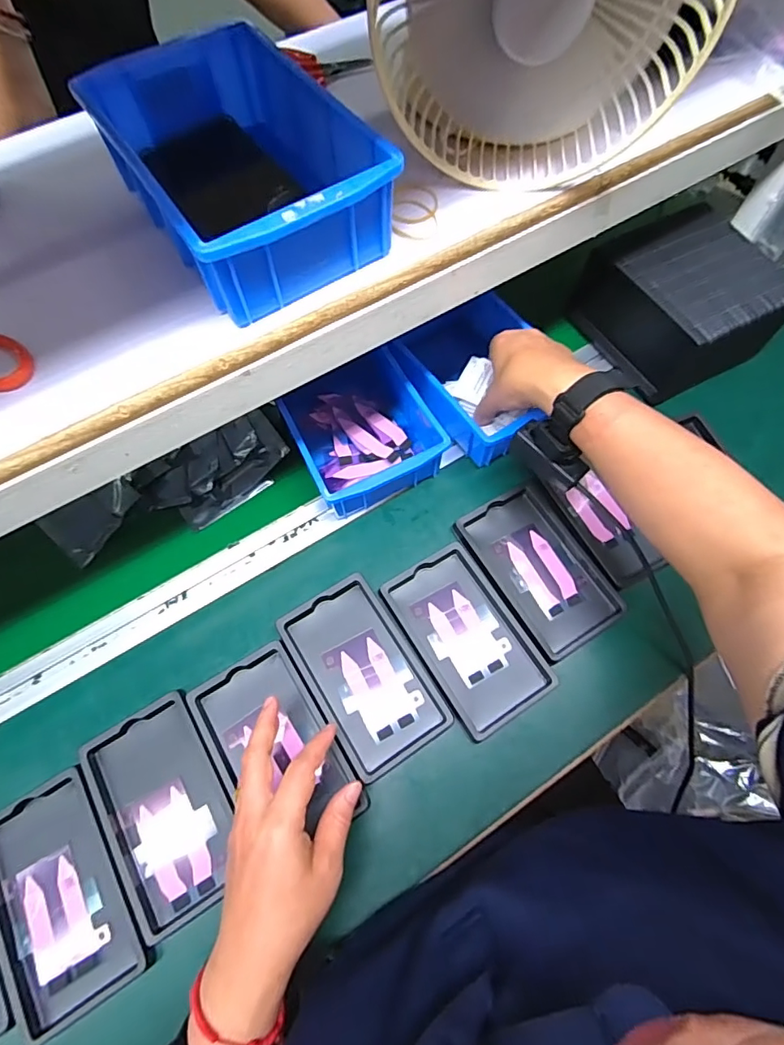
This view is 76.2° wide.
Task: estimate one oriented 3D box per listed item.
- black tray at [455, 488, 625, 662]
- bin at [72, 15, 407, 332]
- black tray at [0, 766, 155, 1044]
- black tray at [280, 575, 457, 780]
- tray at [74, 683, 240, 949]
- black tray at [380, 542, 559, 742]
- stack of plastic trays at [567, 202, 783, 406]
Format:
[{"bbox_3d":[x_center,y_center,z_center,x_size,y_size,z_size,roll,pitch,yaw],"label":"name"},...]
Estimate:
[{"bbox_3d":[0.144,0.044,0.491,0.097,0.017,0.155,-30,69,-10],"label":"black tray"},{"bbox_3d":[-0.098,-0.235,0.332,0.125,0.061,0.202,-32,69,-12],"label":"bin"},{"bbox_3d":[-0.260,0.290,0.389,0.097,0.012,0.158,-32,70,-11],"label":"black tray"},{"bbox_3d":[-0.026,0.134,0.451,0.093,0.018,0.158,-31,70,-11],"label":"black tray"},{"bbox_3d":[-0.185,0.234,0.412,0.094,0.014,0.159,-29,69,-10],"label":"tray"},{"bbox_3d":[0.070,0.105,0.464,0.093,0.014,0.158,-30,69,-10],"label":"black tray"},{"bbox_3d":[0.318,-0.245,0.563,0.148,0.104,0.171,-29,69,-10],"label":"stack of plastic trays"}]

